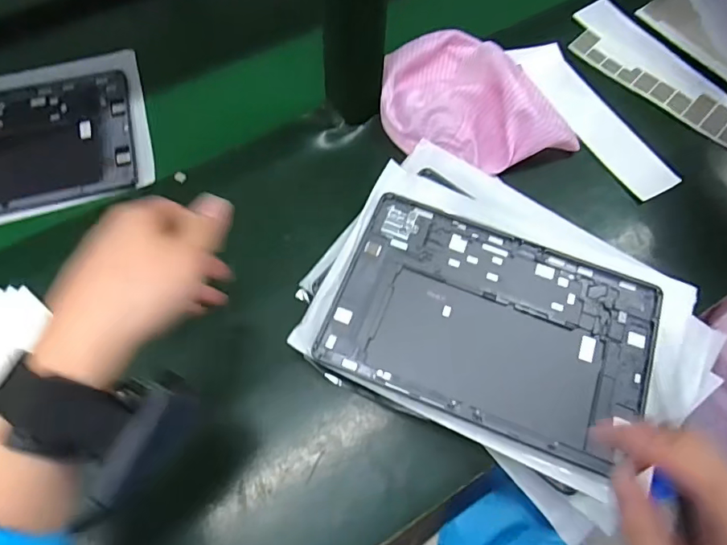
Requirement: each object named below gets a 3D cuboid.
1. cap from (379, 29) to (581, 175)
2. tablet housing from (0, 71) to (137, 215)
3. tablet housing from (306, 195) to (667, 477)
[{"bbox_3d":[0.123,-0.191,0.528,0.205,0.059,0.178,3,63,1],"label":"cap"},{"bbox_3d":[-0.376,-0.133,0.515,0.253,0.009,0.176,-13,64,-7],"label":"tablet housing"},{"bbox_3d":[0.108,0.039,0.409,0.253,0.012,0.171,19,65,9],"label":"tablet housing"}]

